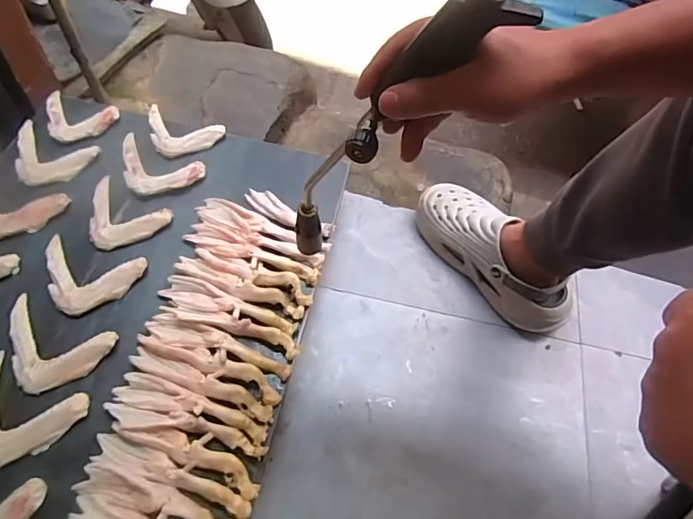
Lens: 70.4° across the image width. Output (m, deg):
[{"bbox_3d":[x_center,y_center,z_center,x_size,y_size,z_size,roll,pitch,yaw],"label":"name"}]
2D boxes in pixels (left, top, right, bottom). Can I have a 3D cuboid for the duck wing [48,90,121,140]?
[{"bbox_3d":[-0.416,-0.216,0.750,0.109,0.016,0.082,14,57,2],"label":"duck wing"}]

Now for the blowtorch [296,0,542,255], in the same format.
[{"bbox_3d":[0.022,-0.087,0.379,0.046,0.399,0.053,38,57,-7],"label":"blowtorch"}]

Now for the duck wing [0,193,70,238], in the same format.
[{"bbox_3d":[-0.457,-0.071,0.655,0.135,0.013,0.095,18,57,5],"label":"duck wing"}]

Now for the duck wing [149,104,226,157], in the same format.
[{"bbox_3d":[-0.260,-0.192,0.755,0.121,0.012,0.087,16,57,3],"label":"duck wing"}]

